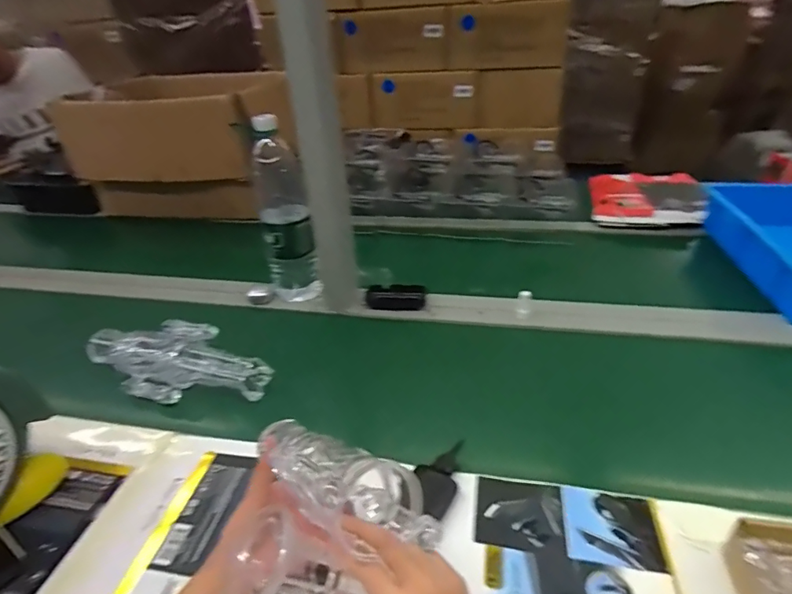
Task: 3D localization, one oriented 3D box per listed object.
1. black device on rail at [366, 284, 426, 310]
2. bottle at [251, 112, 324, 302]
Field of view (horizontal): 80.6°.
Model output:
[{"bbox_3d":[0.002,0.004,0.856,0.106,0.036,0.049,-1,33,4],"label":"black device on rail"},{"bbox_3d":[-0.197,-0.141,0.831,0.087,0.328,0.086,-13,34,-13],"label":"bottle"}]

